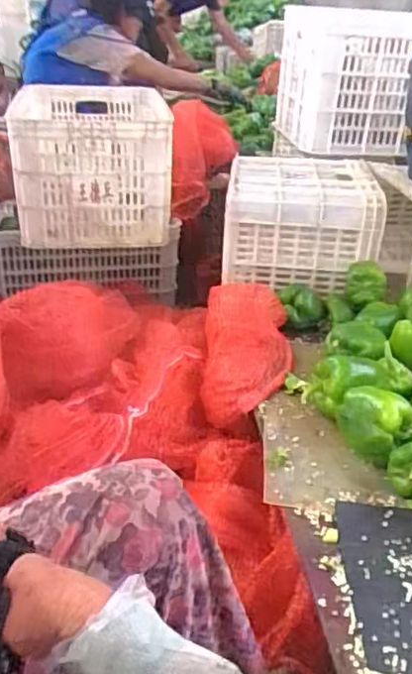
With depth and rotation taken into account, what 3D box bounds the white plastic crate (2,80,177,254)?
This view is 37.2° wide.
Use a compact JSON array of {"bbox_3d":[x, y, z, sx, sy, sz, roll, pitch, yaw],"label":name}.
[{"bbox_3d":[-0.297,-0.467,1.595,0.355,0.272,0.570,-2,29,-10],"label":"white plastic crate"}]

